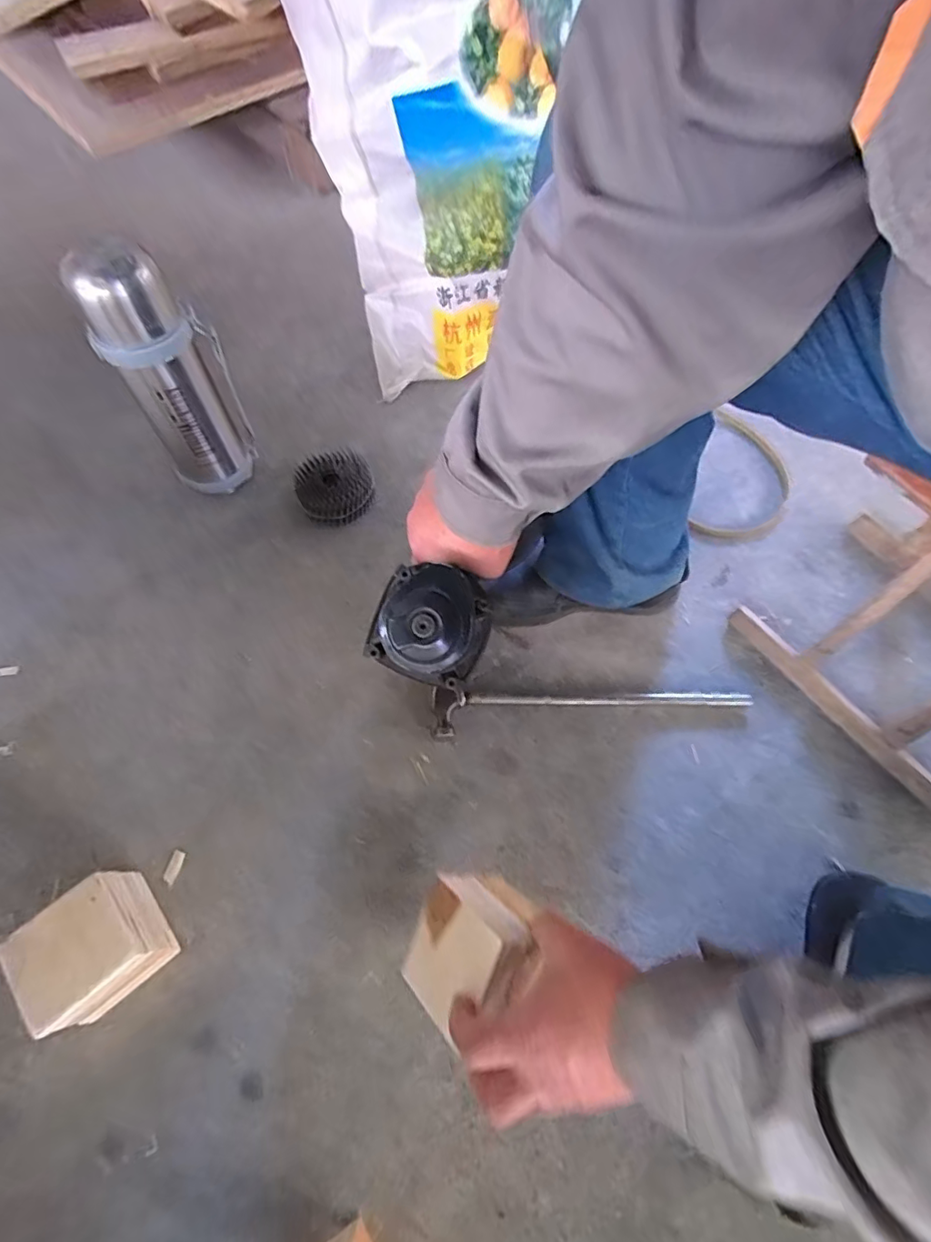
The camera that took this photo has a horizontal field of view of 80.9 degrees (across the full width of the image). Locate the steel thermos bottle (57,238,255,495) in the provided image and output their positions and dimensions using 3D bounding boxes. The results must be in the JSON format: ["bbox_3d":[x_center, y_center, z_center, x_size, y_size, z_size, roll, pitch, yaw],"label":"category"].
[{"bbox_3d":[-0.353,-0.296,0.665,0.117,0.302,0.111,-33,69,-14],"label":"steel thermos bottle"}]

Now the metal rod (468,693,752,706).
[{"bbox_3d":[0.167,0.092,0.640,0.324,0.009,0.015,0,65,0],"label":"metal rod"}]

